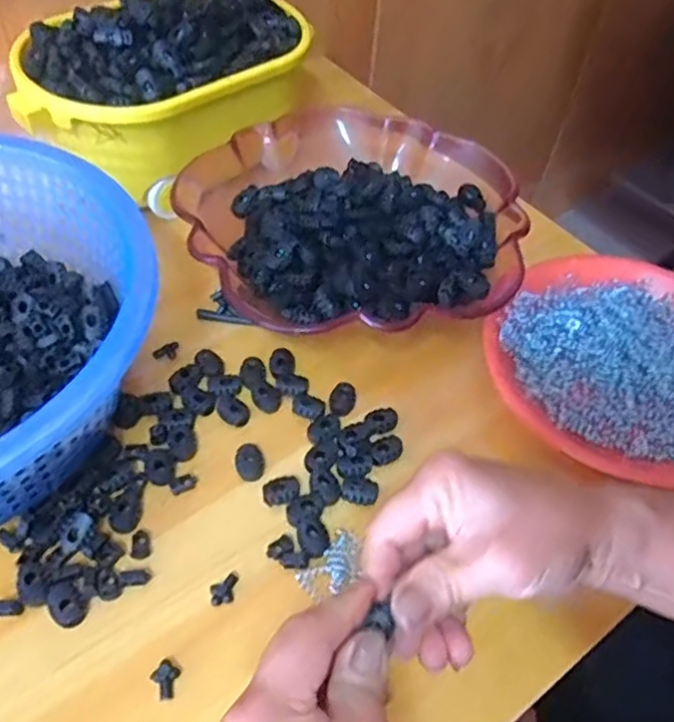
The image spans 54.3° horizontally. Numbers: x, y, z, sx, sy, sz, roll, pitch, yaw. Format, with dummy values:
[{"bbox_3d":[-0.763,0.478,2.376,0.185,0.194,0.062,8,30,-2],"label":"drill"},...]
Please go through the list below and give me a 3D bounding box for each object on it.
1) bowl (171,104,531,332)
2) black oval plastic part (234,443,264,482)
[{"bbox_3d":[0.012,-0.112,0.515,0.249,0.062,0.252,2,51,-2],"label":"bowl"},{"bbox_3d":[-0.053,0.062,0.402,0.017,0.006,0.024,-4,52,-7],"label":"black oval plastic part"}]

